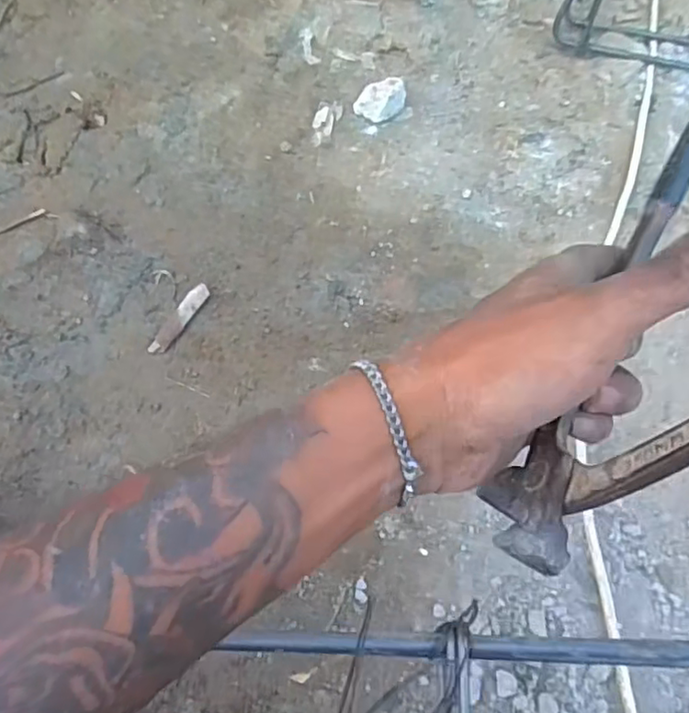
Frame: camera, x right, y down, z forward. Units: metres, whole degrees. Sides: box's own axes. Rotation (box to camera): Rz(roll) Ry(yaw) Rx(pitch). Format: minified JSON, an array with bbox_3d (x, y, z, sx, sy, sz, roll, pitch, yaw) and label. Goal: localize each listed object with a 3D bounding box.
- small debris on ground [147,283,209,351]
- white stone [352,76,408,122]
[{"bbox_3d":[-0.172,-0.039,0.644,0.020,0.010,0.087,31,68,11],"label":"small debris on ground"},{"bbox_3d":[0.045,-0.312,0.752,0.058,0.036,0.044,-24,69,-13],"label":"white stone"}]

